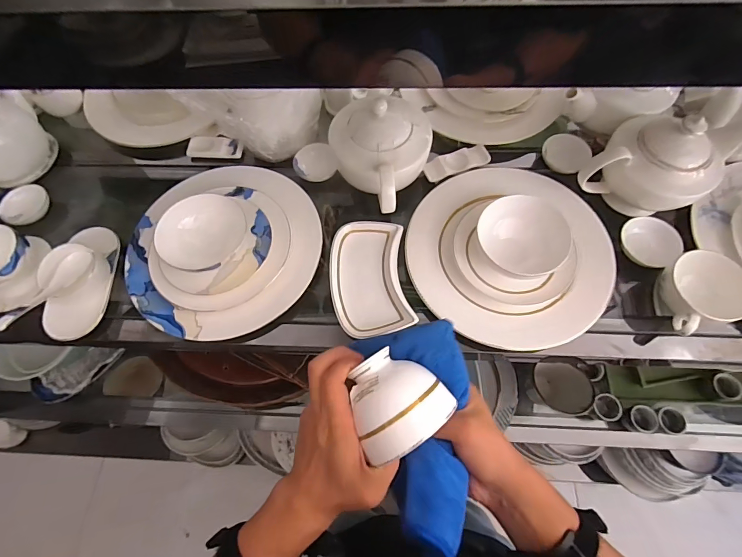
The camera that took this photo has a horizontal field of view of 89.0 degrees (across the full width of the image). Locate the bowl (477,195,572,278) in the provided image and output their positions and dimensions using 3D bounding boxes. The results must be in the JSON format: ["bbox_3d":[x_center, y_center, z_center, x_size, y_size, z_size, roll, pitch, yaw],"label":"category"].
[{"bbox_3d":[0.177,-0.050,0.460,0.098,0.046,0.094,14,69,8],"label":"bowl"}]

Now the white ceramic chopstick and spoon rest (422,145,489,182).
[{"bbox_3d":[0.127,-0.173,0.557,0.101,0.012,0.037,-20,68,-6],"label":"white ceramic chopstick and spoon rest"}]

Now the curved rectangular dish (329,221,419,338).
[{"bbox_3d":[-0.001,-0.003,0.495,0.103,0.016,0.159,-7,67,-1],"label":"curved rectangular dish"}]

